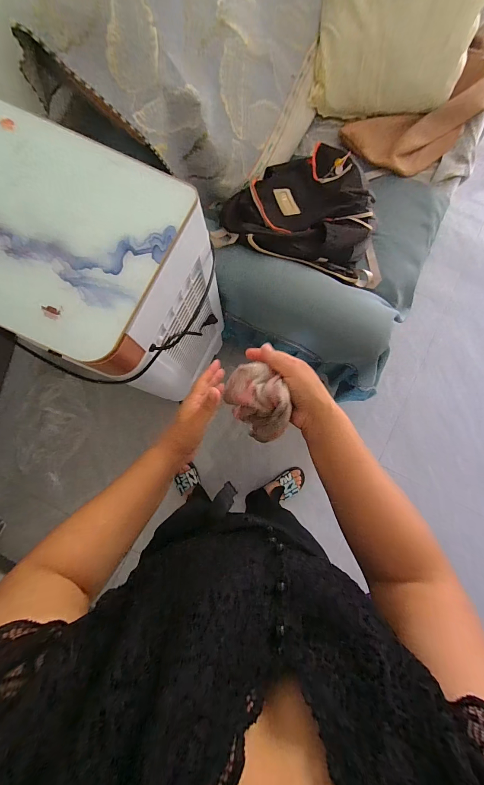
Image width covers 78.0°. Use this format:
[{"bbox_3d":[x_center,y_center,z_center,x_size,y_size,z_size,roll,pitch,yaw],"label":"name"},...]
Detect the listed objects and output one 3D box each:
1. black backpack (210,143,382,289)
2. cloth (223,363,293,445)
[{"bbox_3d":[0.190,-0.528,0.859,0.472,0.153,0.377,6,86,-1],"label":"black backpack"},{"bbox_3d":[0.023,0.013,0.396,0.070,0.068,0.102,-29,87,-3],"label":"cloth"}]

